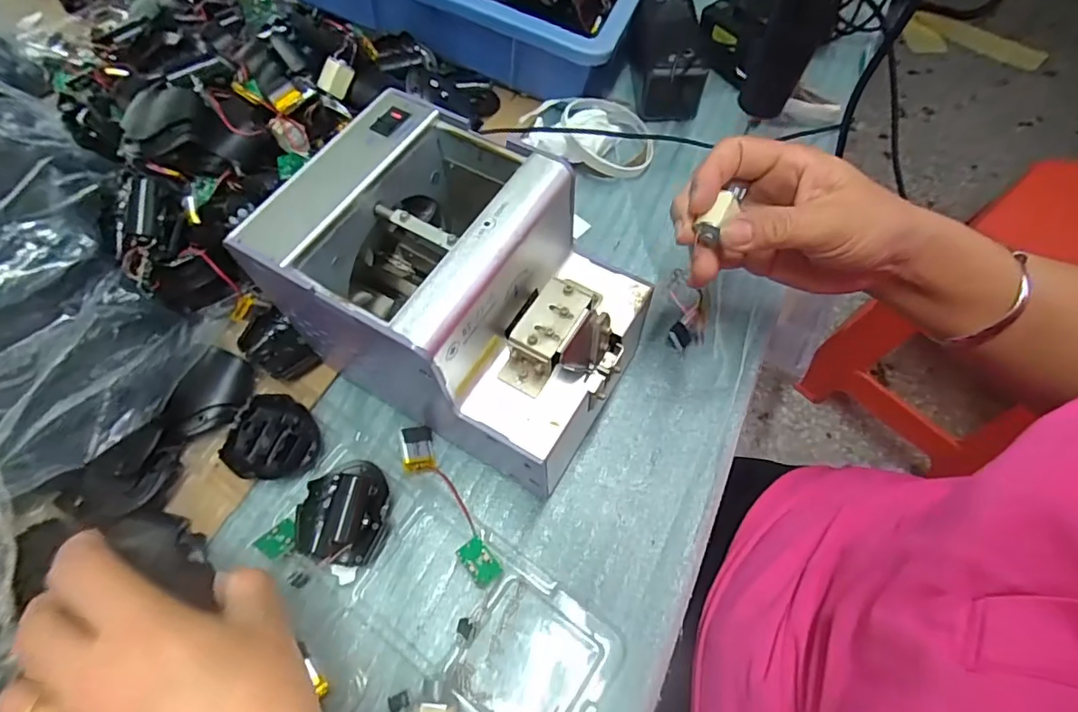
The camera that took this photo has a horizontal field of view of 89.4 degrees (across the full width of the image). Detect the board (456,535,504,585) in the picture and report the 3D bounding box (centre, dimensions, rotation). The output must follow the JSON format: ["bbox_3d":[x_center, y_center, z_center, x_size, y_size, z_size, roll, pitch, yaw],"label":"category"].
[{"bbox_3d":[-0.034,0.119,0.316,0.017,0.004,0.025,-40,82,-8],"label":"board"}]

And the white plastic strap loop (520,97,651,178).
[{"bbox_3d":[0.045,-0.193,0.465,0.105,0.043,0.074,13,64,9],"label":"white plastic strap loop"}]

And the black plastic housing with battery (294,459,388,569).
[{"bbox_3d":[-0.117,0.094,0.332,0.048,0.016,0.059,11,63,8],"label":"black plastic housing with battery"}]

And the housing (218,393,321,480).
[{"bbox_3d":[-0.173,0.053,0.350,0.060,0.013,0.054,32,68,17],"label":"housing"}]

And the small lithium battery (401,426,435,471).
[{"bbox_3d":[-0.079,0.059,0.351,0.019,0.009,0.029,-10,62,-3],"label":"small lithium battery"}]

